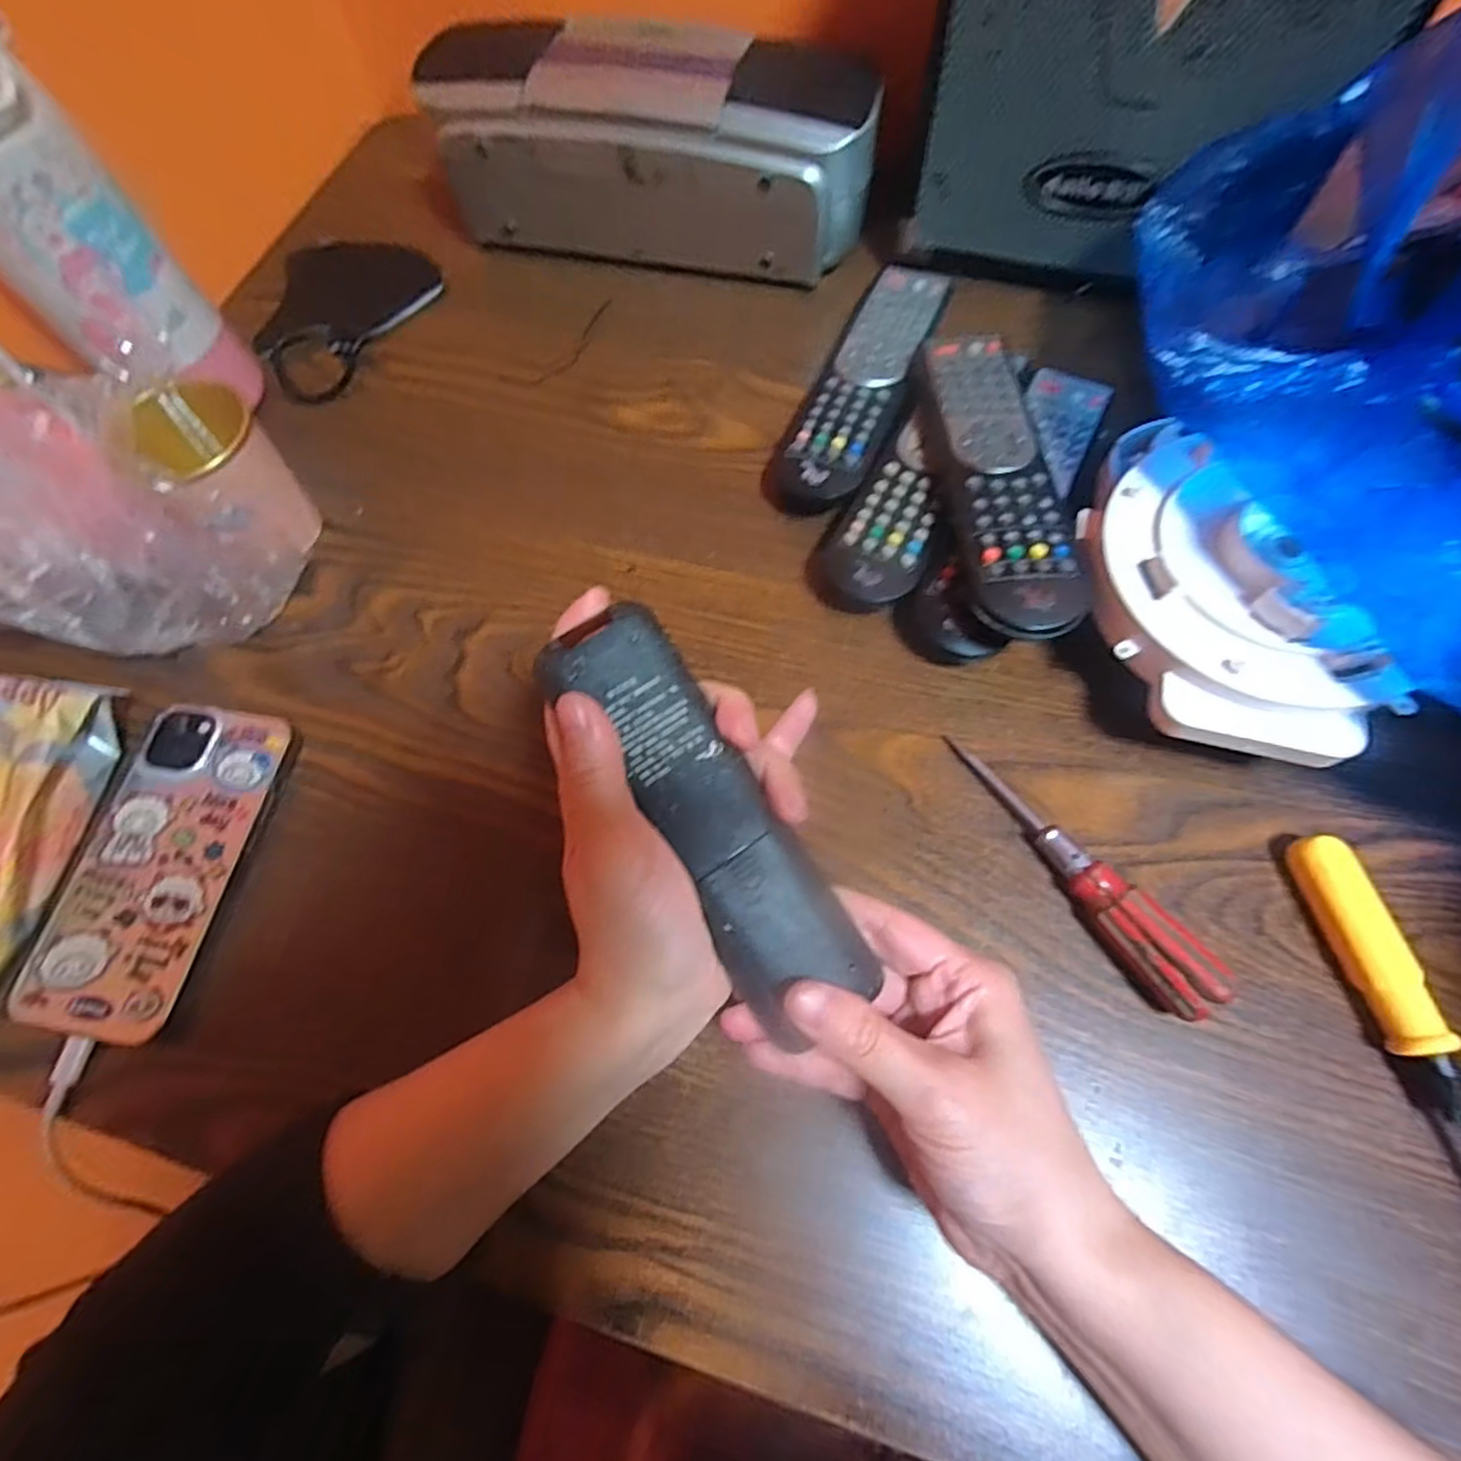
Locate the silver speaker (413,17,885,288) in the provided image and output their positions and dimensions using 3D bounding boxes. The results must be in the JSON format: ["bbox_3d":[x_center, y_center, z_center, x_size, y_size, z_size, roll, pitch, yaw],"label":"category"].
[{"bbox_3d":[-0.049,-0.373,0.435,0.282,0.101,0.108,12,69,8],"label":"silver speaker"}]

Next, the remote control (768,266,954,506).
[{"bbox_3d":[0.079,-0.203,0.400,0.053,0.027,0.203,20,70,11],"label":"remote control"}]

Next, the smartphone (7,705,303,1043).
[{"bbox_3d":[-0.267,0.061,0.317,0.079,0.015,0.148,8,69,6],"label":"smartphone"}]

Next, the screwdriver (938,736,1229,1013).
[{"bbox_3d":[0.143,0.056,0.284,0.022,0.026,0.132,-32,70,-10],"label":"screwdriver"}]

